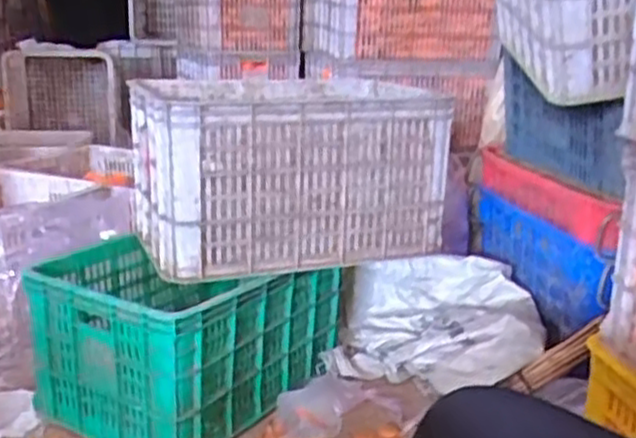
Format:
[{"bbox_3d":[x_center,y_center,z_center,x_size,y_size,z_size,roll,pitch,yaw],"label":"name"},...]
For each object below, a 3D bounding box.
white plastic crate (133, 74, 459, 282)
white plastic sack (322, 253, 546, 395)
[{"bbox_3d":[-0.061,-0.094,1.343,0.499,0.264,0.336,-4,17,-19],"label":"white plastic crate"},{"bbox_3d":[0.232,0.208,1.444,0.386,0.161,0.343,6,17,15],"label":"white plastic sack"}]

